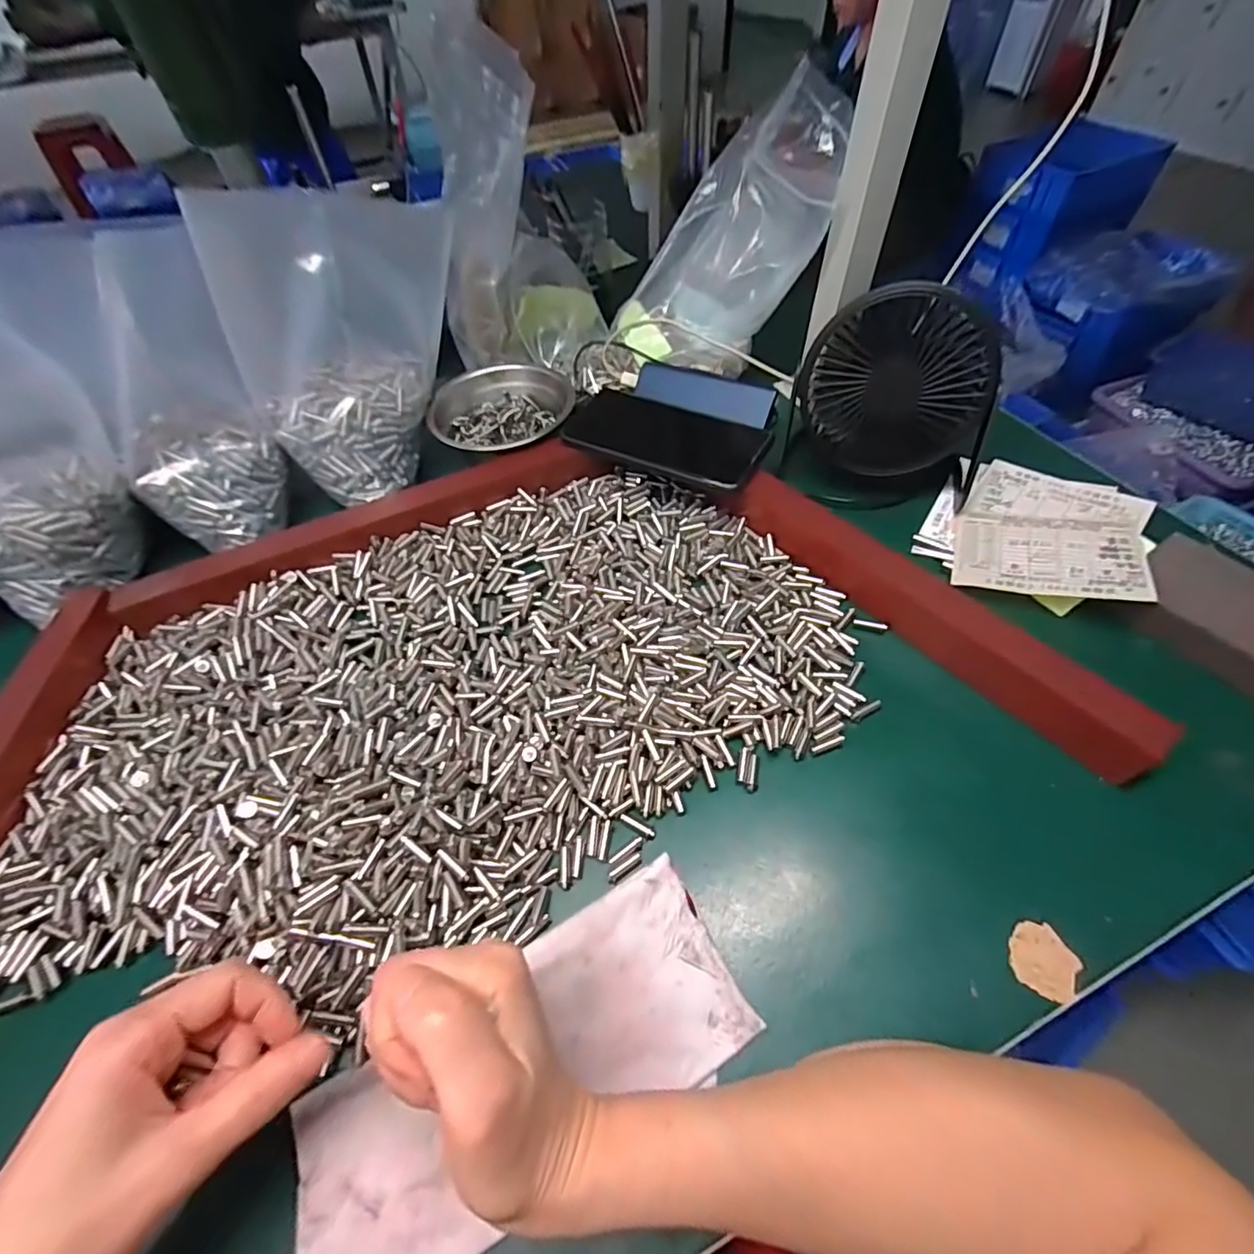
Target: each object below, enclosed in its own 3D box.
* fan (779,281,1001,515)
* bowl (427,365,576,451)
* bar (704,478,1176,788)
[{"bbox_3d":[0.200,-0.169,0.432,0.144,0.145,0.068,11,55,12],"label":"fan"},{"bbox_3d":[-0.116,-0.203,0.530,0.127,0.040,0.127,-1,54,2],"label":"bowl"},{"bbox_3d":[0.183,-0.020,0.378,0.034,0.038,0.300,-26,53,-22],"label":"bar"}]

